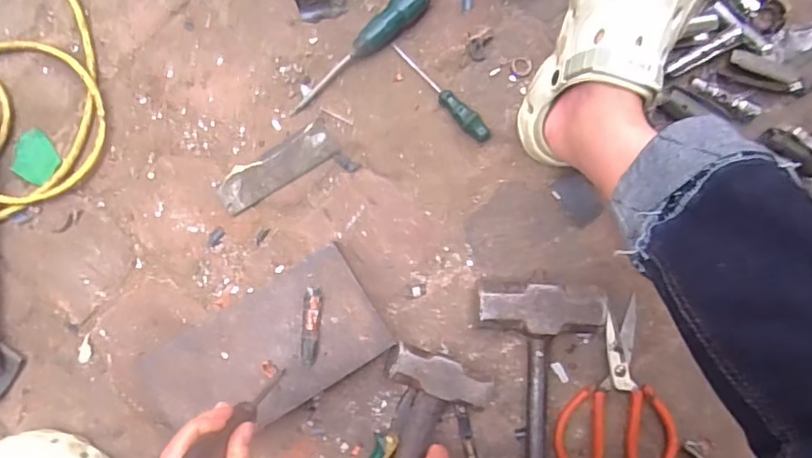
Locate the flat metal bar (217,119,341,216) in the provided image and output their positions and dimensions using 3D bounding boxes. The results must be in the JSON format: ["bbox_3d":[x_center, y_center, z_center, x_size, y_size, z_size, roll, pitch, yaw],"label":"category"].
[{"bbox_3d":[-0.135,-0.065,0.604,0.130,0.008,0.042,-32,90,-2],"label":"flat metal bar"}]

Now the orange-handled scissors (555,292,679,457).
[{"bbox_3d":[0.219,0.166,0.598,0.118,0.030,0.179,1,90,-6],"label":"orange-handled scissors"}]

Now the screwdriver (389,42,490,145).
[{"bbox_3d":[0.037,-0.146,0.602,0.018,0.017,0.141,-42,88,-5],"label":"screwdriver"}]

